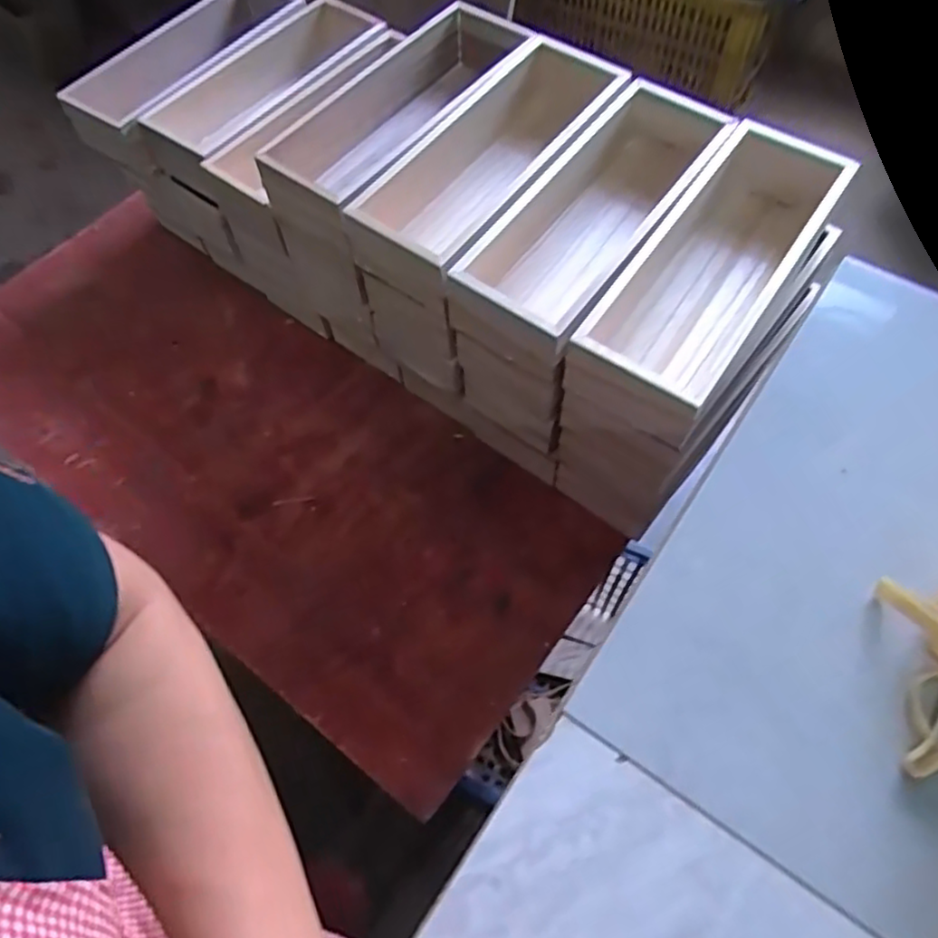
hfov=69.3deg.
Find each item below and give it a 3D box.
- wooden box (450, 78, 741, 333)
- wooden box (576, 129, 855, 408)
[{"bbox_3d":[0.121,-0.227,0.576,0.099,0.066,0.327,32,68,18],"label":"wooden box"},{"bbox_3d":[0.194,-0.154,0.534,0.099,0.073,0.300,32,68,17],"label":"wooden box"}]

